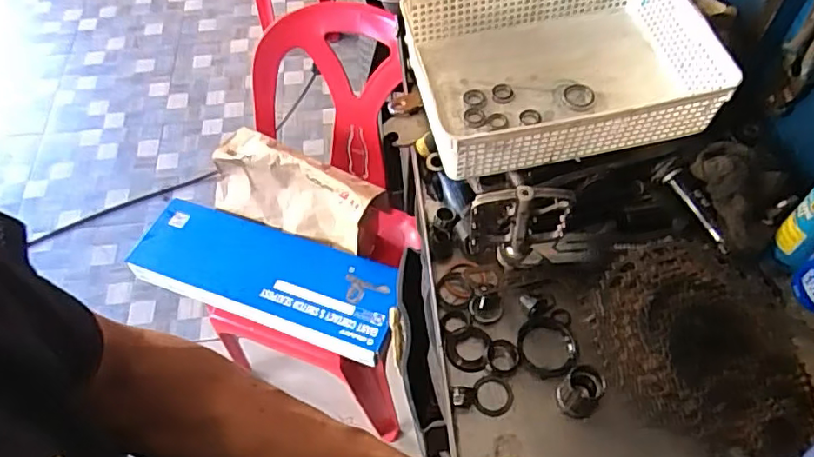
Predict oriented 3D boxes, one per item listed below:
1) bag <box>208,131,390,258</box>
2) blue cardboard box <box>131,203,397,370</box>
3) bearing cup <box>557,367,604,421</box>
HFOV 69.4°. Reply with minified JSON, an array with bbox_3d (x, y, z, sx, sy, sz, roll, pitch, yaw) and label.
[{"bbox_3d":[-0.209,-0.070,1.108,0.323,0.146,0.113,19,60,14],"label":"bag"},{"bbox_3d":[-0.264,0.083,1.090,0.511,0.040,0.186,17,59,13],"label":"blue cardboard box"},{"bbox_3d":[0.162,0.153,0.549,0.034,0.052,0.038,-12,57,-5],"label":"bearing cup"}]

